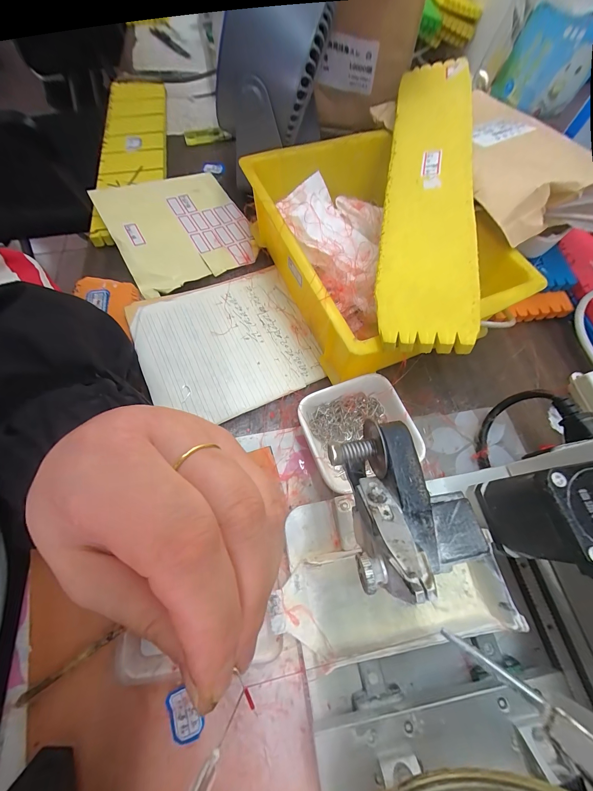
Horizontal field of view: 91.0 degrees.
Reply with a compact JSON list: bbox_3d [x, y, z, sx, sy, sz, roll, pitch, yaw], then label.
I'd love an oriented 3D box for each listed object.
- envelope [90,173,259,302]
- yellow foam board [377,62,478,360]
[{"bbox_3d":[-0.136,-0.199,0.340,0.147,0.014,0.168,-26,75,-18],"label":"envelope"},{"bbox_3d":[0.111,-0.186,0.244,0.064,0.006,0.338,5,68,16],"label":"yellow foam board"}]

